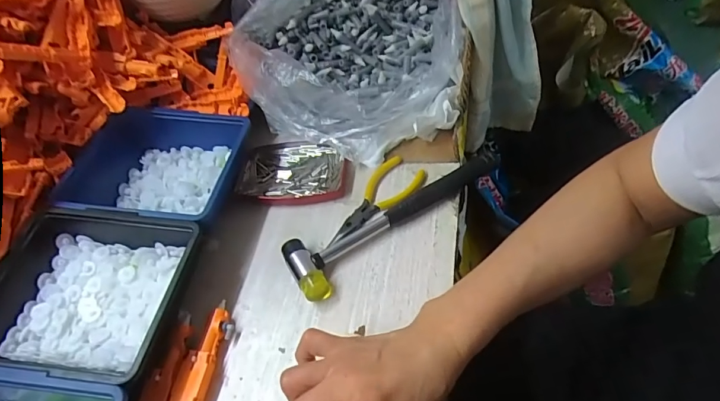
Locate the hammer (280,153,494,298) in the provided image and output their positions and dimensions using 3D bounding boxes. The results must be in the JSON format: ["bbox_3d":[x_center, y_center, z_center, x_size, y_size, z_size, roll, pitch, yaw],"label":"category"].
[{"bbox_3d":[0.032,0.008,0.424,0.226,0.023,0.061,-34,53,-15],"label":"hammer"}]

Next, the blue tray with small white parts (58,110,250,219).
[{"bbox_3d":[-0.214,-0.033,0.465,0.169,0.062,0.144,2,52,14],"label":"blue tray with small white parts"}]

